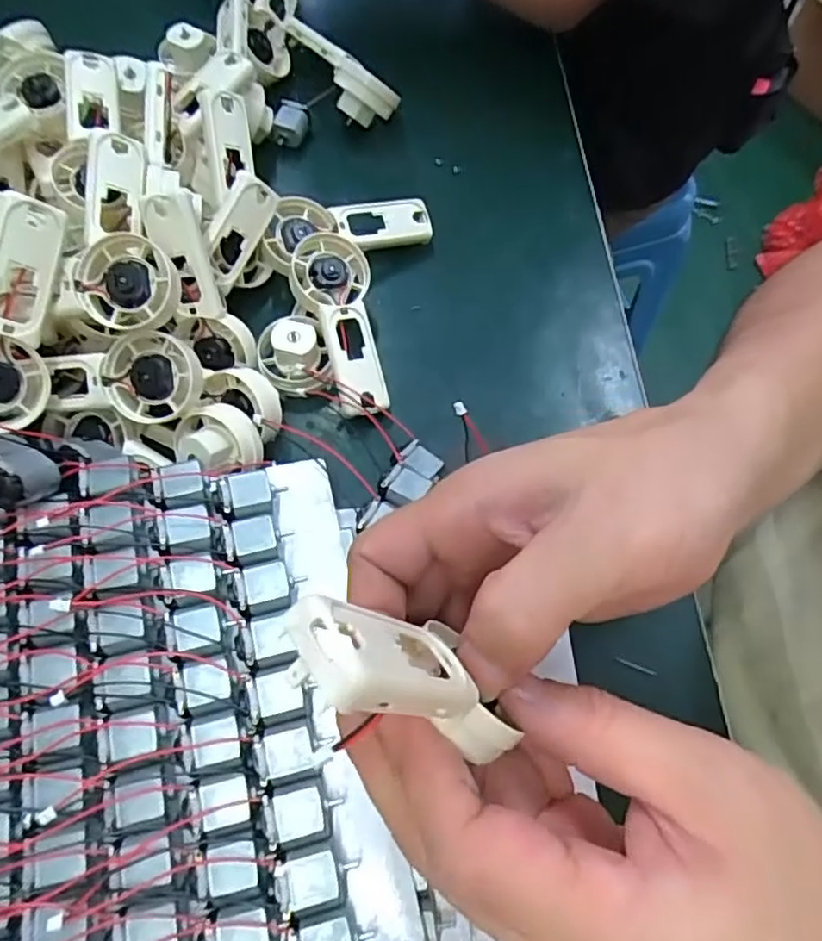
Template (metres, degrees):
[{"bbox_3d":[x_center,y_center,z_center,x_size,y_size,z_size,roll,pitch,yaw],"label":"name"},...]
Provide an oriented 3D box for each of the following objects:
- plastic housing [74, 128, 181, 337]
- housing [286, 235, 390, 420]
[{"bbox_3d":[-0.130,-0.104,0.284,0.041,0.030,0.092,-19,70,-8],"label":"plastic housing"},{"bbox_3d":[-0.037,-0.073,0.321,0.038,0.015,0.095,-8,81,-16],"label":"housing"}]

